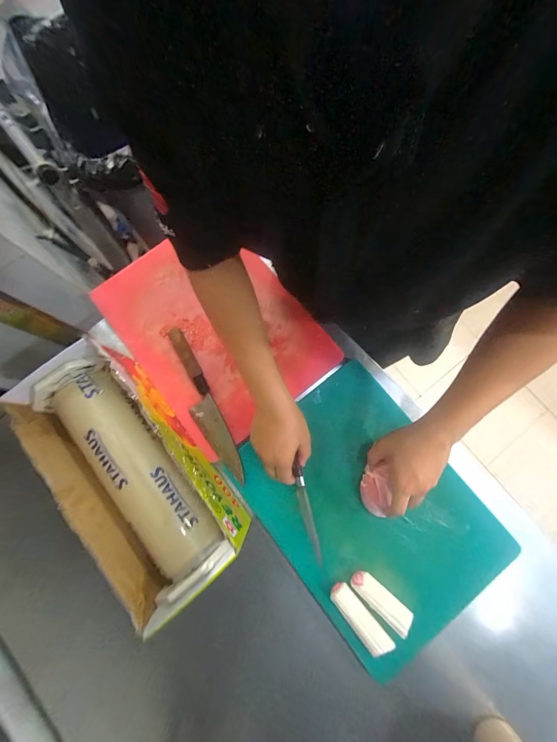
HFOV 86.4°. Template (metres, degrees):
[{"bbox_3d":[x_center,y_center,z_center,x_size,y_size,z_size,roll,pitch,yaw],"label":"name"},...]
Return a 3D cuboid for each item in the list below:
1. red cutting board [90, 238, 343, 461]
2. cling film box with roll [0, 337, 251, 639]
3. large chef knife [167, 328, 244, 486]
[{"bbox_3d":[-0.121,-0.081,0.541,0.298,0.023,0.387,-40,82,-7],"label":"red cutting board"},{"bbox_3d":[-0.210,0.141,0.434,0.167,0.114,0.345,-41,80,-7],"label":"cling film box with roll"},{"bbox_3d":[-0.130,0.055,0.502,0.041,0.021,0.277,-25,79,-4],"label":"large chef knife"}]

